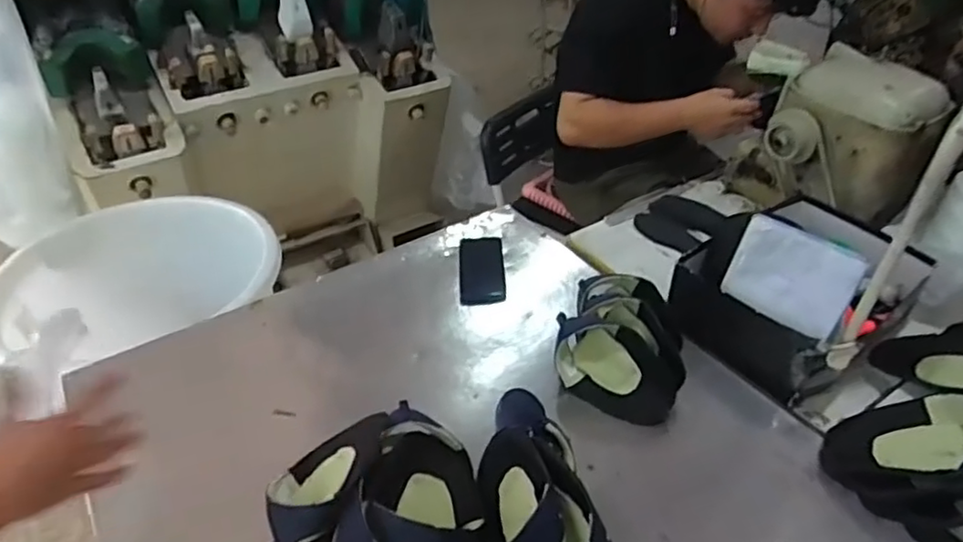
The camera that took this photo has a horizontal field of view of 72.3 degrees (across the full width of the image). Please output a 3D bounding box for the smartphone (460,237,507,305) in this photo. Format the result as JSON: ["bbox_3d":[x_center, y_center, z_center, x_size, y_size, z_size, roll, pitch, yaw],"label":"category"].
[{"bbox_3d":[0.001,-0.004,1.156,0.077,0.009,0.158,-2,44,-1],"label":"smartphone"}]

